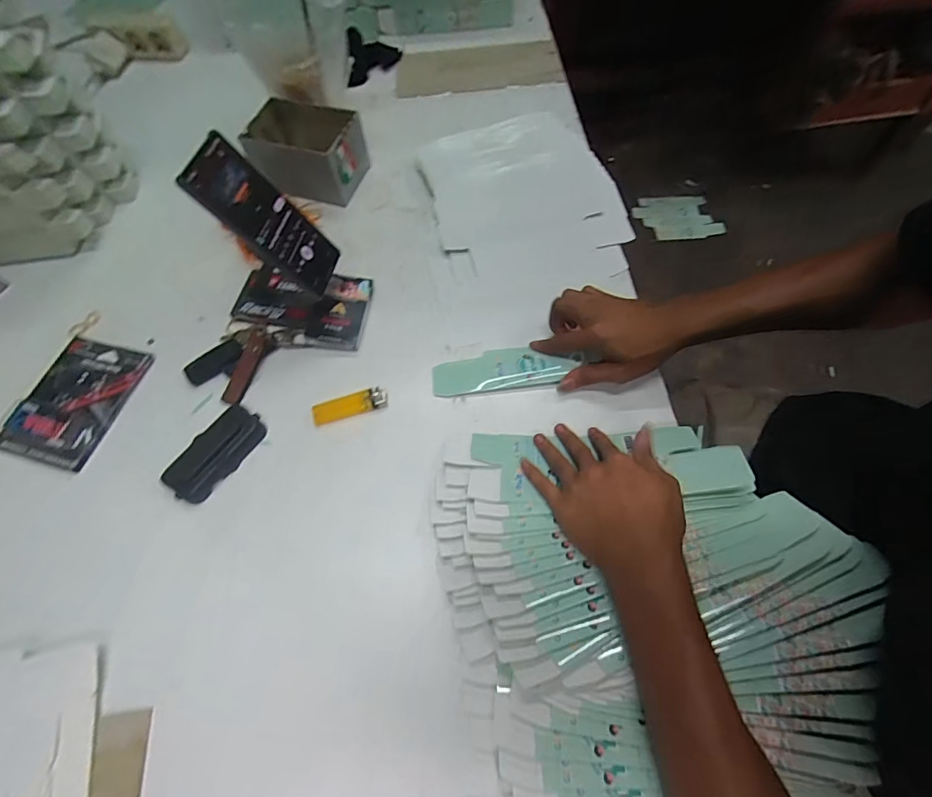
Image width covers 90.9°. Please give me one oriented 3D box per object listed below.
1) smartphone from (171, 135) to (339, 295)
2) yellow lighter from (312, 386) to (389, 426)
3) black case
[{"bbox_3d":[-0.201,-0.182,0.472,0.012,0.162,0.073,-8,54,36],"label":"smartphone"},{"bbox_3d":[-0.128,0.008,0.508,0.080,0.014,0.023,-16,64,-5],"label":"yellow lighter"},{"bbox_3d":[-0.266,0.057,0.488,0.056,0.015,0.106,32,70,17],"label":"black case"}]

